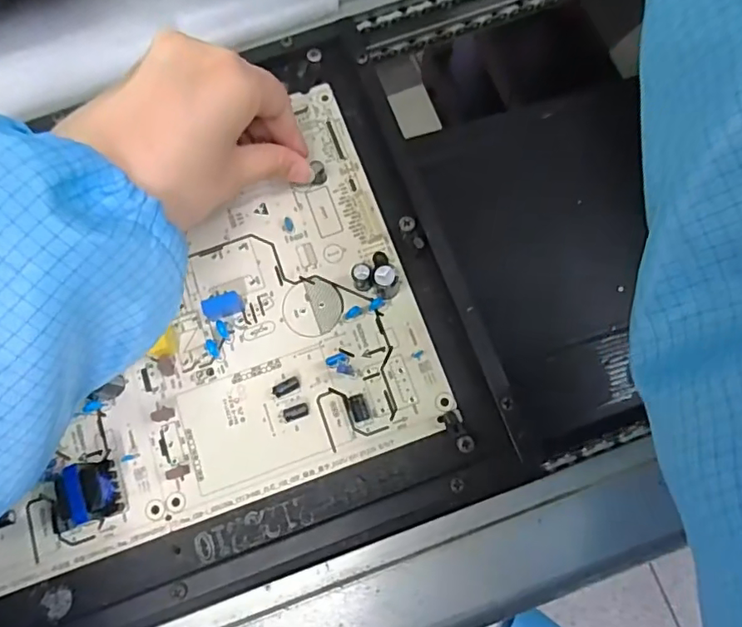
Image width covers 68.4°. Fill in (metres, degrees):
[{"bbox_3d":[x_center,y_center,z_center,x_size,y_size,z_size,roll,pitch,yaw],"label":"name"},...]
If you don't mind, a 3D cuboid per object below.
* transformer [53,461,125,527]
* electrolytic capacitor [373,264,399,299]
[{"bbox_3d":[-0.126,0.080,0.242,0.018,0.026,0.025,-18,77,-3],"label":"transformer"},{"bbox_3d":[0.008,-0.015,0.265,0.012,0.021,0.012,0,77,2],"label":"electrolytic capacitor"}]

